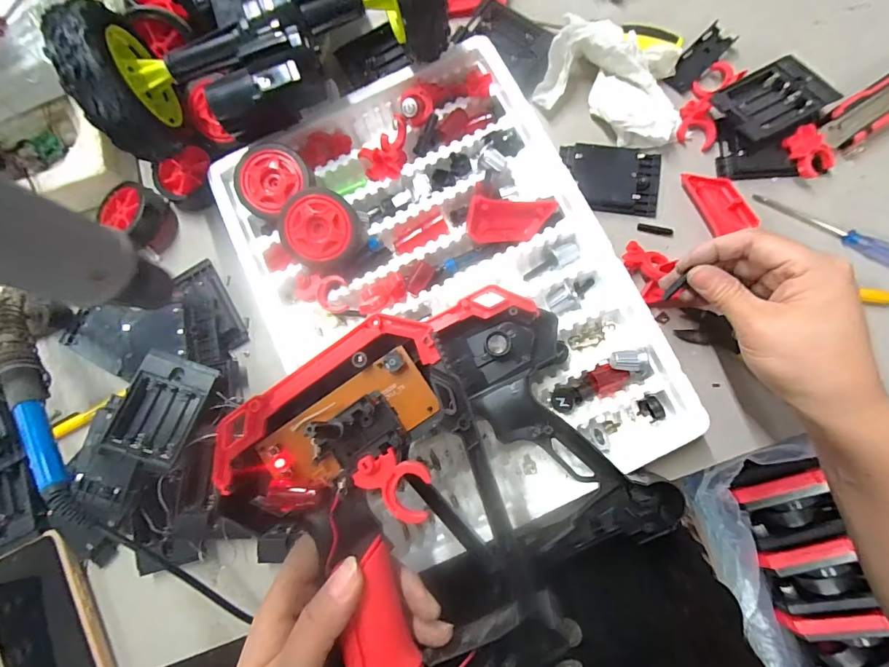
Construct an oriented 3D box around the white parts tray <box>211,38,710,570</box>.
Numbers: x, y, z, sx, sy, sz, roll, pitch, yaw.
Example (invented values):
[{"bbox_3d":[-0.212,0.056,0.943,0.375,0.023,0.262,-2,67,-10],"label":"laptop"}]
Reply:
[{"bbox_3d":[-0.003,-0.033,0.315,0.253,0.048,0.343,-26,81,1],"label":"white parts tray"}]

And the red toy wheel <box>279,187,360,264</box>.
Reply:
[{"bbox_3d":[-0.092,-0.078,0.311,0.052,0.026,0.051,-1,82,4],"label":"red toy wheel"}]

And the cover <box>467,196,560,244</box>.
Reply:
[{"bbox_3d":[0.051,-0.085,0.311,0.066,0.022,0.028,-5,82,4],"label":"cover"}]

